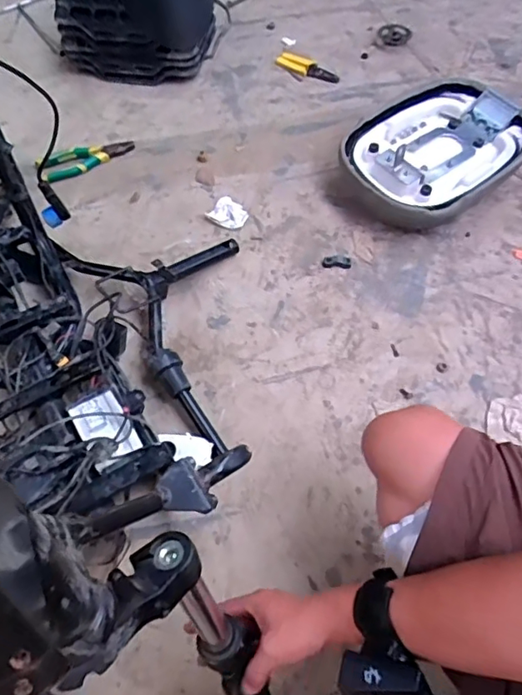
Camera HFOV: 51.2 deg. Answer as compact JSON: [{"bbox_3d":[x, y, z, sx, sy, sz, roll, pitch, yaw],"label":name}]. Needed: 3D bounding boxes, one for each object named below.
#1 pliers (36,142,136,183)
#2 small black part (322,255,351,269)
[{"bbox_3d":[-0.356,-0.387,1.121,0.195,0.018,0.085,-20,62,-11],"label":"pliers"},{"bbox_3d":[0.138,-0.156,0.989,0.051,0.005,0.029,9,60,5],"label":"small black part"}]

